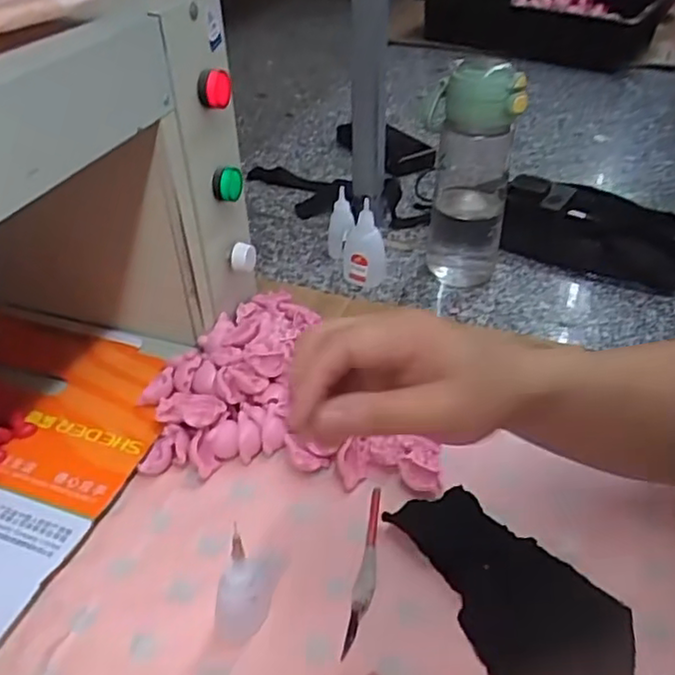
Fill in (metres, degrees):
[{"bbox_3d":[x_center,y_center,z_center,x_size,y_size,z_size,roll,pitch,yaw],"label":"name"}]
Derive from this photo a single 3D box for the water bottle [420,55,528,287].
[{"bbox_3d":[0.125,-0.160,0.644,0.088,0.221,0.082,8,42,7],"label":"water bottle"}]

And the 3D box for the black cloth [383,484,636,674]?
[{"bbox_3d":[0.105,0.156,0.407,0.091,0.013,0.164,-27,48,-32],"label":"black cloth"}]

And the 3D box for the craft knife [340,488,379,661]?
[{"bbox_3d":[0.020,0.146,0.421,0.013,0.008,0.118,10,39,7],"label":"craft knife"}]

